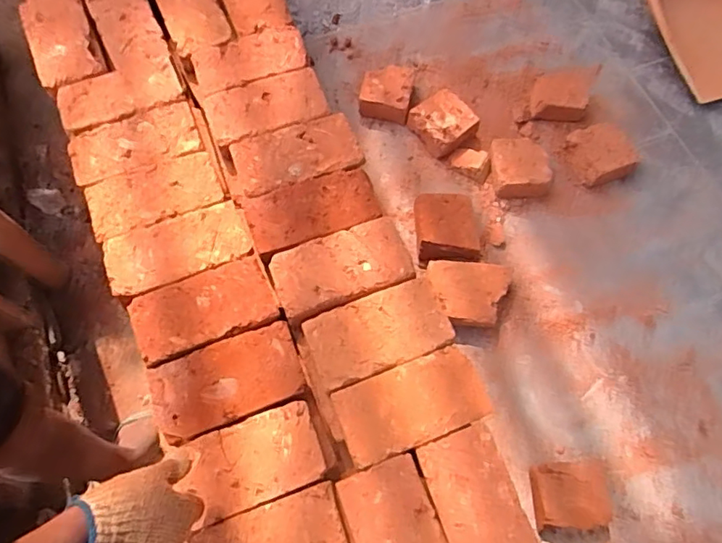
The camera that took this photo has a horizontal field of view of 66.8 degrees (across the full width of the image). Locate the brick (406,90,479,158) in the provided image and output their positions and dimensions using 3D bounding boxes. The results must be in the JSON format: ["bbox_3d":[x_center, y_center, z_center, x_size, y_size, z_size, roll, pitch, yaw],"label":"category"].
[{"bbox_3d":[0.160,-0.291,1.089,0.107,0.062,0.108,-37,74,-15],"label":"brick"}]

